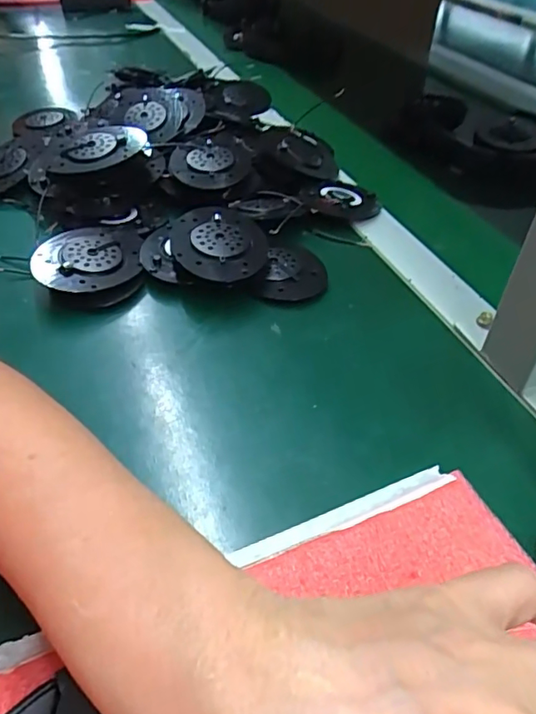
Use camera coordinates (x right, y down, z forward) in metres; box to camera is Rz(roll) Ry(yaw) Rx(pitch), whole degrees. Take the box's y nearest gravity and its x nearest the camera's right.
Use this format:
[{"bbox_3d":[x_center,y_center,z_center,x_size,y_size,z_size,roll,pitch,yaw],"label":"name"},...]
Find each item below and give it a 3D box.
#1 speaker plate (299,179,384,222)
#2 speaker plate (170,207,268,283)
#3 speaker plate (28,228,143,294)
[{"bbox_3d":[0.065,-0.141,0.484,0.070,0.015,0.070,1,43,-1],"label":"speaker plate"},{"bbox_3d":[-0.035,-0.084,0.398,0.069,0.012,0.082,-10,49,-13],"label":"speaker plate"},{"bbox_3d":[-0.130,-0.073,0.392,0.073,0.010,0.072,6,48,-7],"label":"speaker plate"}]

